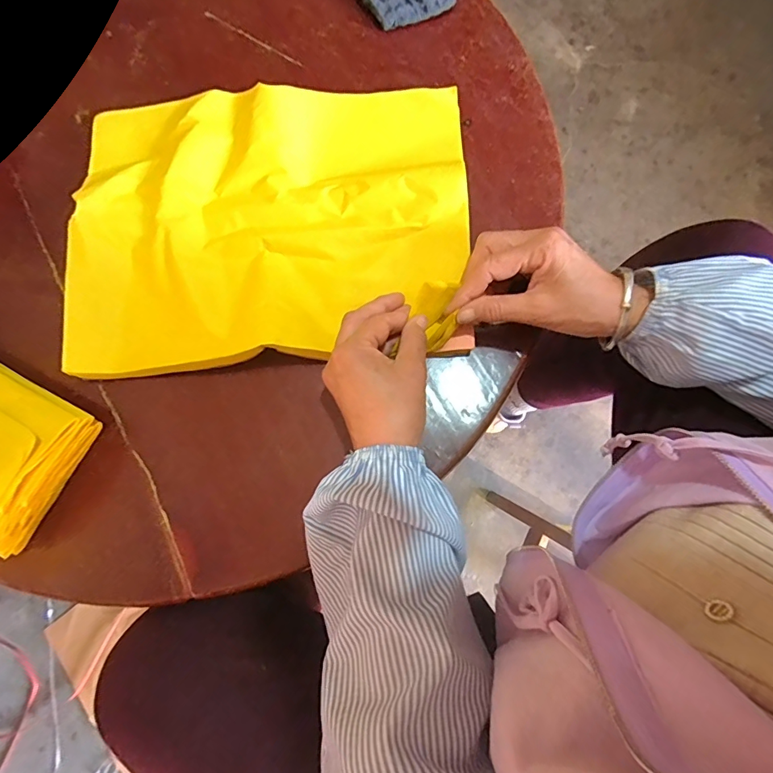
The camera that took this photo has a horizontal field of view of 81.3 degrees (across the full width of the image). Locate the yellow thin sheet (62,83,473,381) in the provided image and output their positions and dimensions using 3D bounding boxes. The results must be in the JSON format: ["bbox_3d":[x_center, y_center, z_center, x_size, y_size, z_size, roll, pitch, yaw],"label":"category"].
[{"bbox_3d":[-0.100,-0.149,0.394,0.336,0.027,0.252,-5,80,0],"label":"yellow thin sheet"}]

